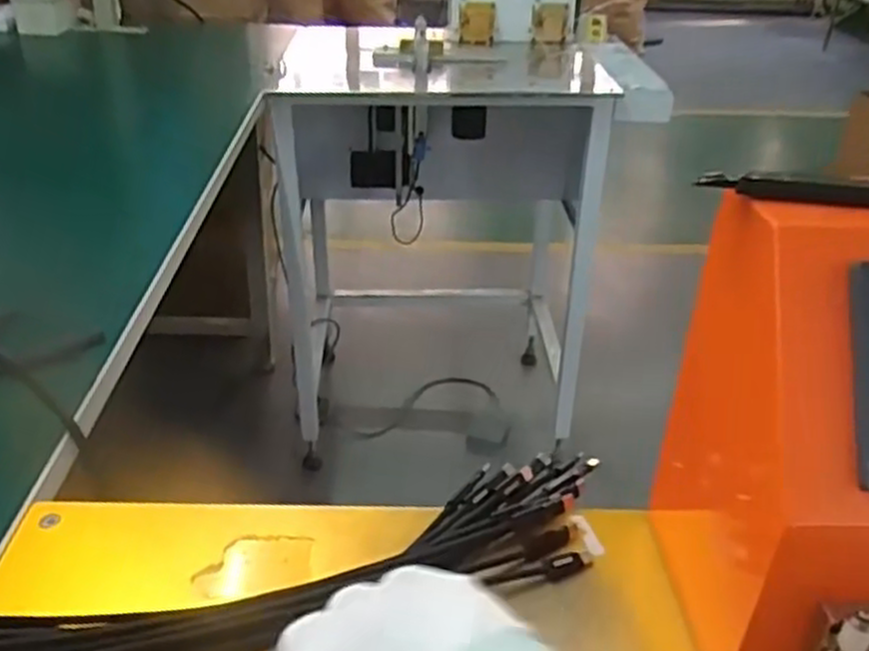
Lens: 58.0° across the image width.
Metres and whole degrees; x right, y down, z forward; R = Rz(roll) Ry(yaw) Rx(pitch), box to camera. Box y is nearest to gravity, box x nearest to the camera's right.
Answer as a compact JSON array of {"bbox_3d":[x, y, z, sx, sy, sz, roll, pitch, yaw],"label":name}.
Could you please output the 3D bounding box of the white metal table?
[{"bbox_3d":[0.001,-0.165,1.523,0.532,0.721,0.454,0,32,-3],"label":"white metal table"}]

